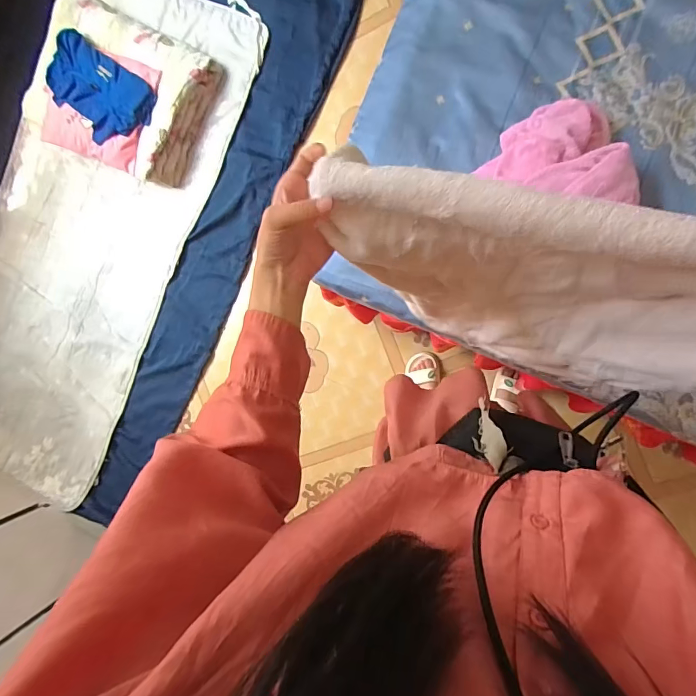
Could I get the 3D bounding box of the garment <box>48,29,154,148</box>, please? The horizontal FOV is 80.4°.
[{"bbox_3d":[-0.868,-0.890,1.410,0.409,0.056,0.247,43,101,9],"label":"garment"}]

